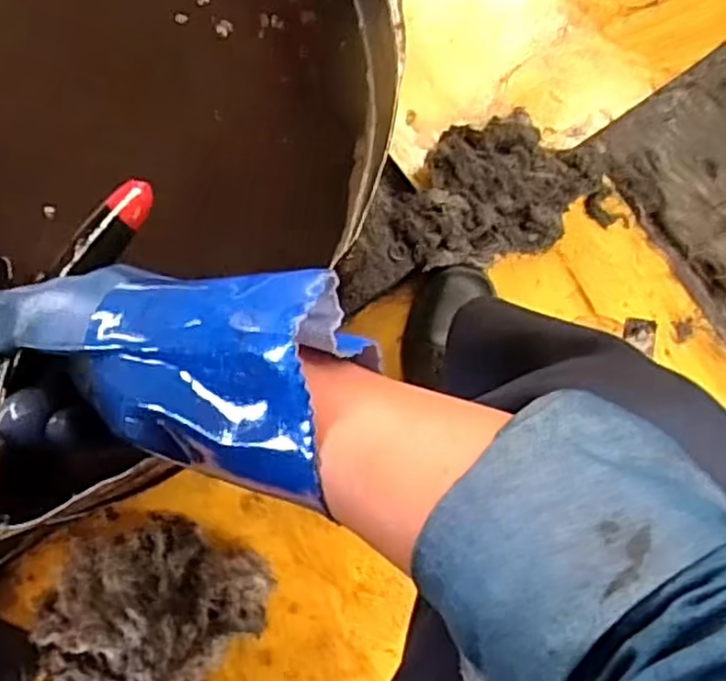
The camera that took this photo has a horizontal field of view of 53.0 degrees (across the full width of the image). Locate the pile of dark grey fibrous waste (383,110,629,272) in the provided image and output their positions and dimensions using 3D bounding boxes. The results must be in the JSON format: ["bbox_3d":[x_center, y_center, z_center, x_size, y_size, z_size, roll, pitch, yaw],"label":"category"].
[{"bbox_3d":[0.146,-0.165,0.788,0.257,0.062,0.151,-16,85,-7],"label":"pile of dark grey fibrous waste"}]

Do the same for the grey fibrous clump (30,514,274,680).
[{"bbox_3d":[-0.206,0.269,0.681,0.188,0.081,0.189,1,84,-6],"label":"grey fibrous clump"}]

